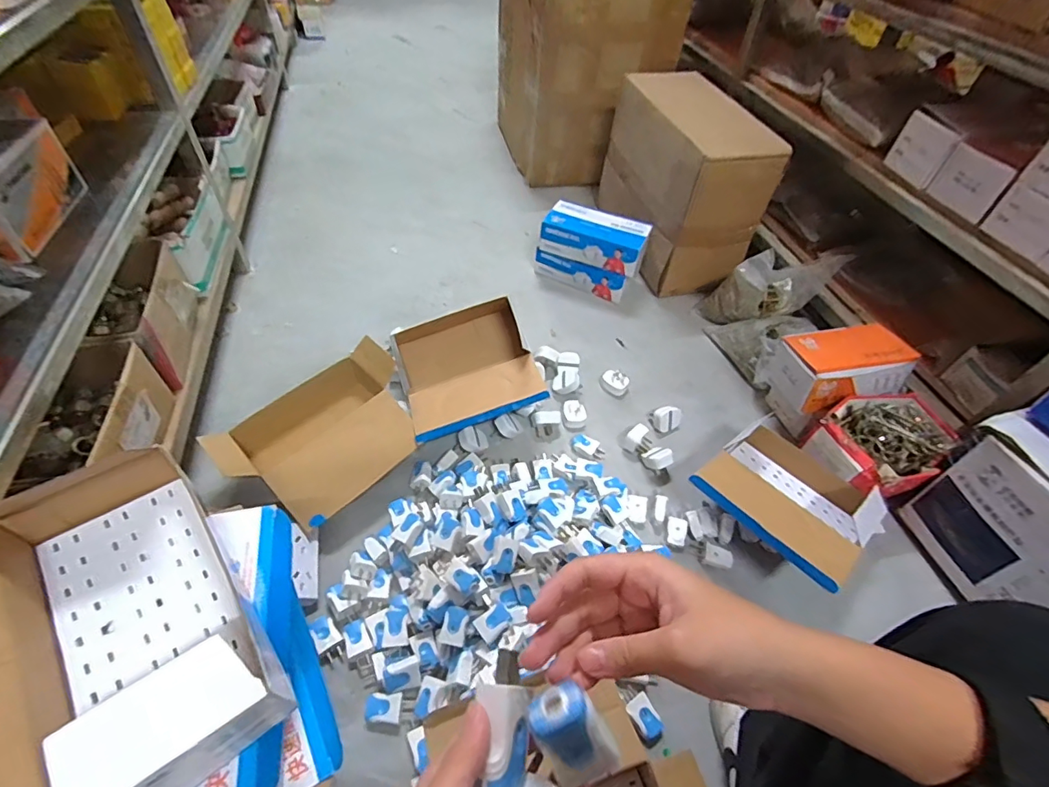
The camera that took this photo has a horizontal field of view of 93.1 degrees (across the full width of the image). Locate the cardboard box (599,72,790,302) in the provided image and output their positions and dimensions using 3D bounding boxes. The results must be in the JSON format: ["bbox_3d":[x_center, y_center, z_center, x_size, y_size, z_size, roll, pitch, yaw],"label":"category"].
[{"bbox_3d":[0.342,-0.479,1.113,0.207,0.321,0.394,-9,51,-12],"label":"cardboard box"}]

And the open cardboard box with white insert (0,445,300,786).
[{"bbox_3d":[-0.295,0.143,0.312,0.173,0.153,0.231,-31,58,-27],"label":"open cardboard box with white insert"}]

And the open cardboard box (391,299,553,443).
[{"bbox_3d":[-0.100,-0.051,0.864,0.220,0.181,0.216,-15,52,-17],"label":"open cardboard box"}]

